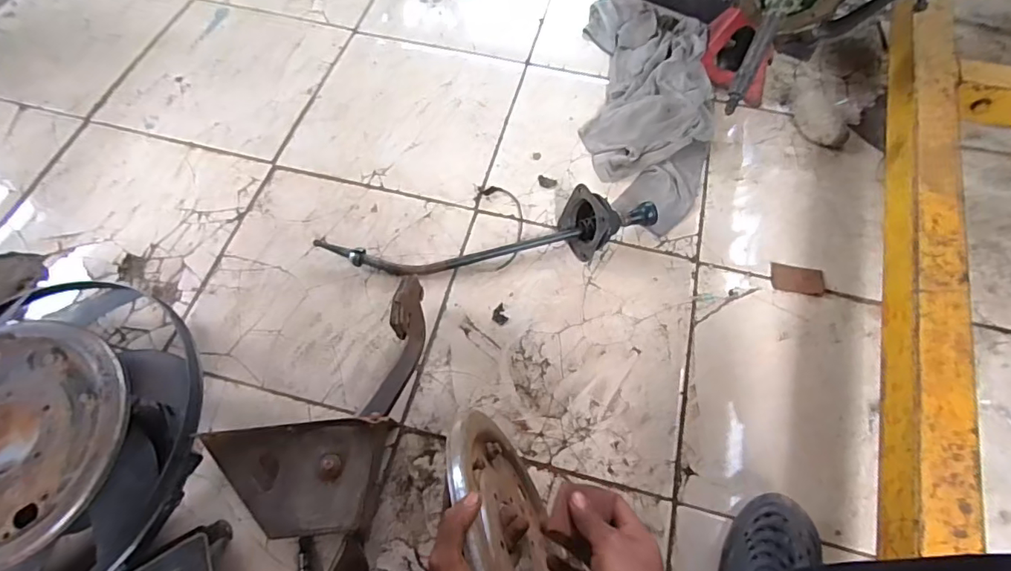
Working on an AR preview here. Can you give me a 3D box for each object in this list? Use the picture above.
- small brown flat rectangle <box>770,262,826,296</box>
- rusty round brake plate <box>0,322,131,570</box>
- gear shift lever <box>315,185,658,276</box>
[{"bbox_3d":[0.509,-0.011,0.887,0.090,0.006,0.052,9,67,3],"label":"small brown flat rectangle"},{"bbox_3d":[-0.641,0.189,0.637,0.308,0.030,0.294,9,67,3],"label":"rusty round brake plate"},{"bbox_3d":[-0.024,-0.095,0.871,0.589,0.094,0.111,-5,66,-4],"label":"gear shift lever"}]

